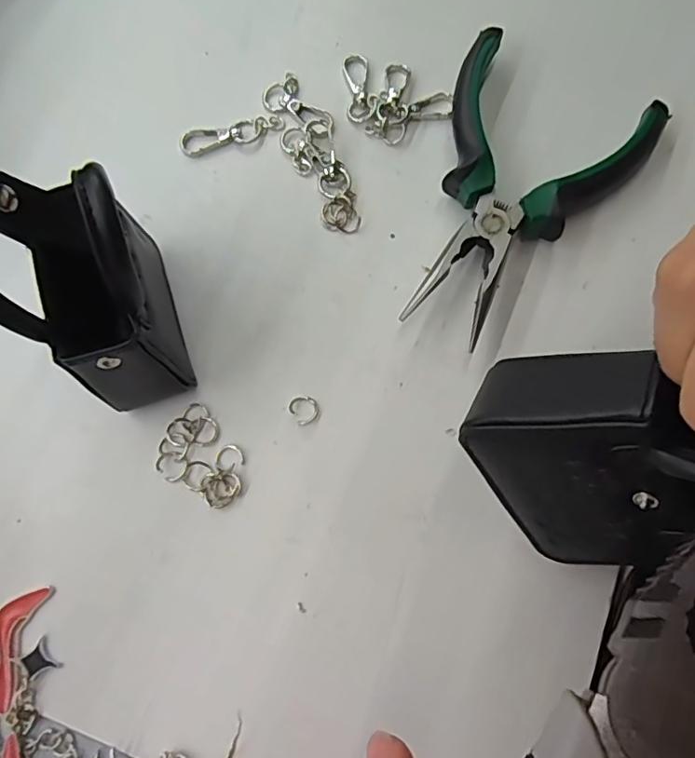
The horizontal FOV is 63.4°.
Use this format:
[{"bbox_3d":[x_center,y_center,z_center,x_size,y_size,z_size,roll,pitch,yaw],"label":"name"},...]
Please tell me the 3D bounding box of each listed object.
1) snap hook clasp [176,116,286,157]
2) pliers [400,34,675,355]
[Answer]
[{"bbox_3d":[-0.057,-0.121,0.278,0.051,0.004,0.012,-14,76,-3],"label":"snap hook clasp"},{"bbox_3d":[0.072,-0.085,0.258,0.093,0.022,0.144,29,78,7],"label":"pliers"}]

